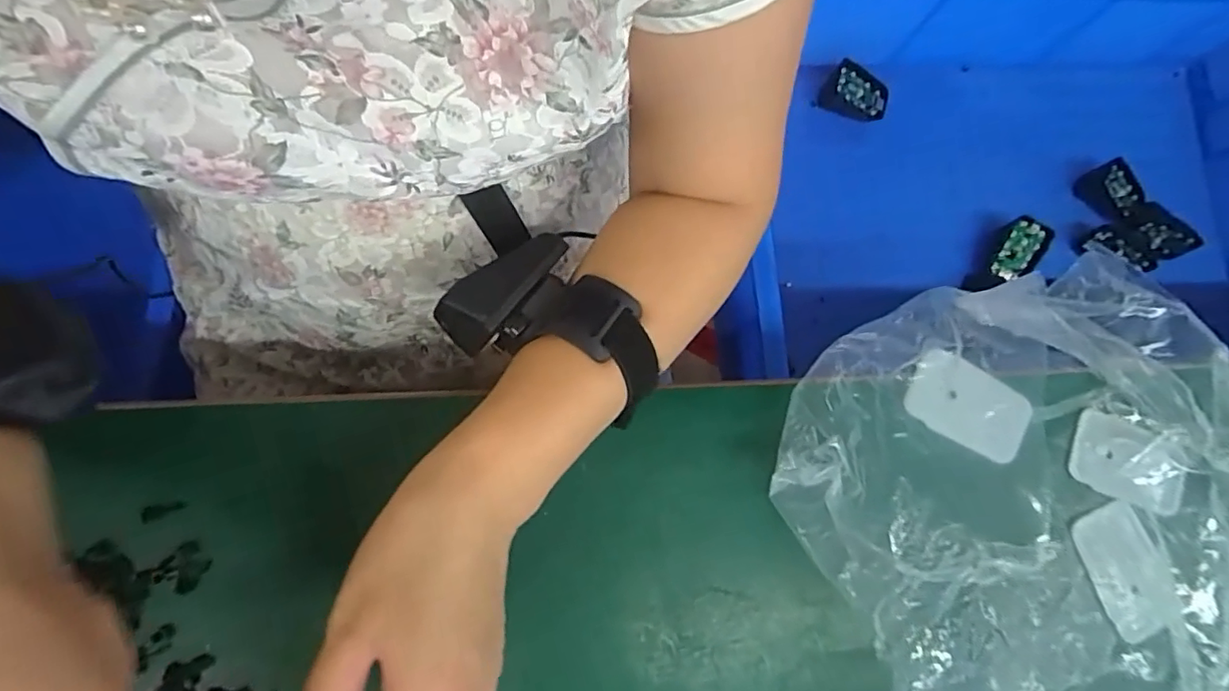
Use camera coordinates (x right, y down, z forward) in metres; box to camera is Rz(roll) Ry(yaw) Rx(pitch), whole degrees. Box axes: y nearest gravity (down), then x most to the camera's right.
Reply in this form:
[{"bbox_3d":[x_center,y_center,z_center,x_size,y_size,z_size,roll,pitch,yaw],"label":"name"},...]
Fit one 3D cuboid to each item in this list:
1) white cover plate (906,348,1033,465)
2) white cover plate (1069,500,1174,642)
[{"bbox_3d":[0.195,0.032,0.316,0.067,0.010,0.044,25,80,4],"label":"white cover plate"},{"bbox_3d":[0.275,0.120,0.309,0.040,0.009,0.064,-12,67,1],"label":"white cover plate"}]

